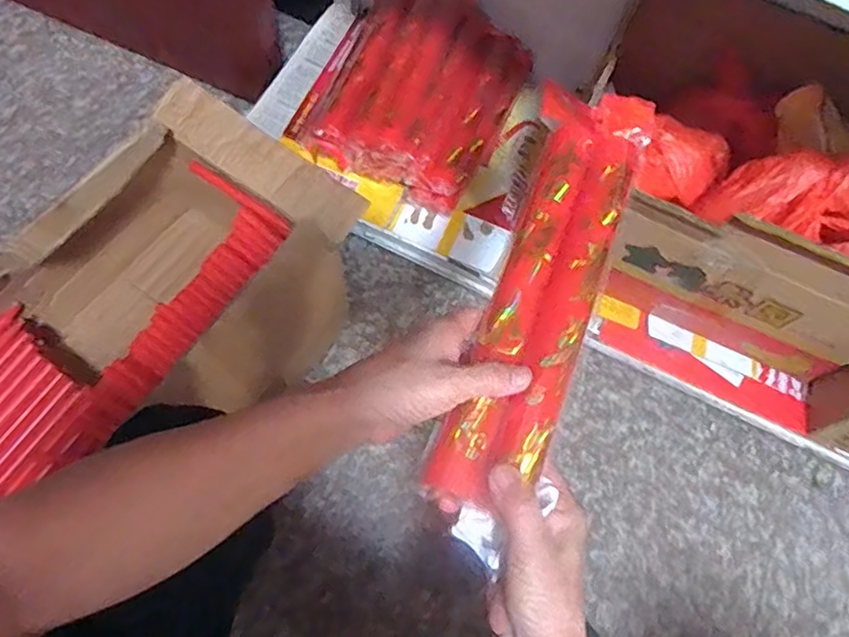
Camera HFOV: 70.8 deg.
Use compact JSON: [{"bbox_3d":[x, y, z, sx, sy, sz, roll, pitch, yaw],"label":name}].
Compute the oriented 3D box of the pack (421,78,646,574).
[{"bbox_3d":[0.081,-0.012,0.407,0.075,0.030,0.330,19,75,5],"label":"pack"}]

